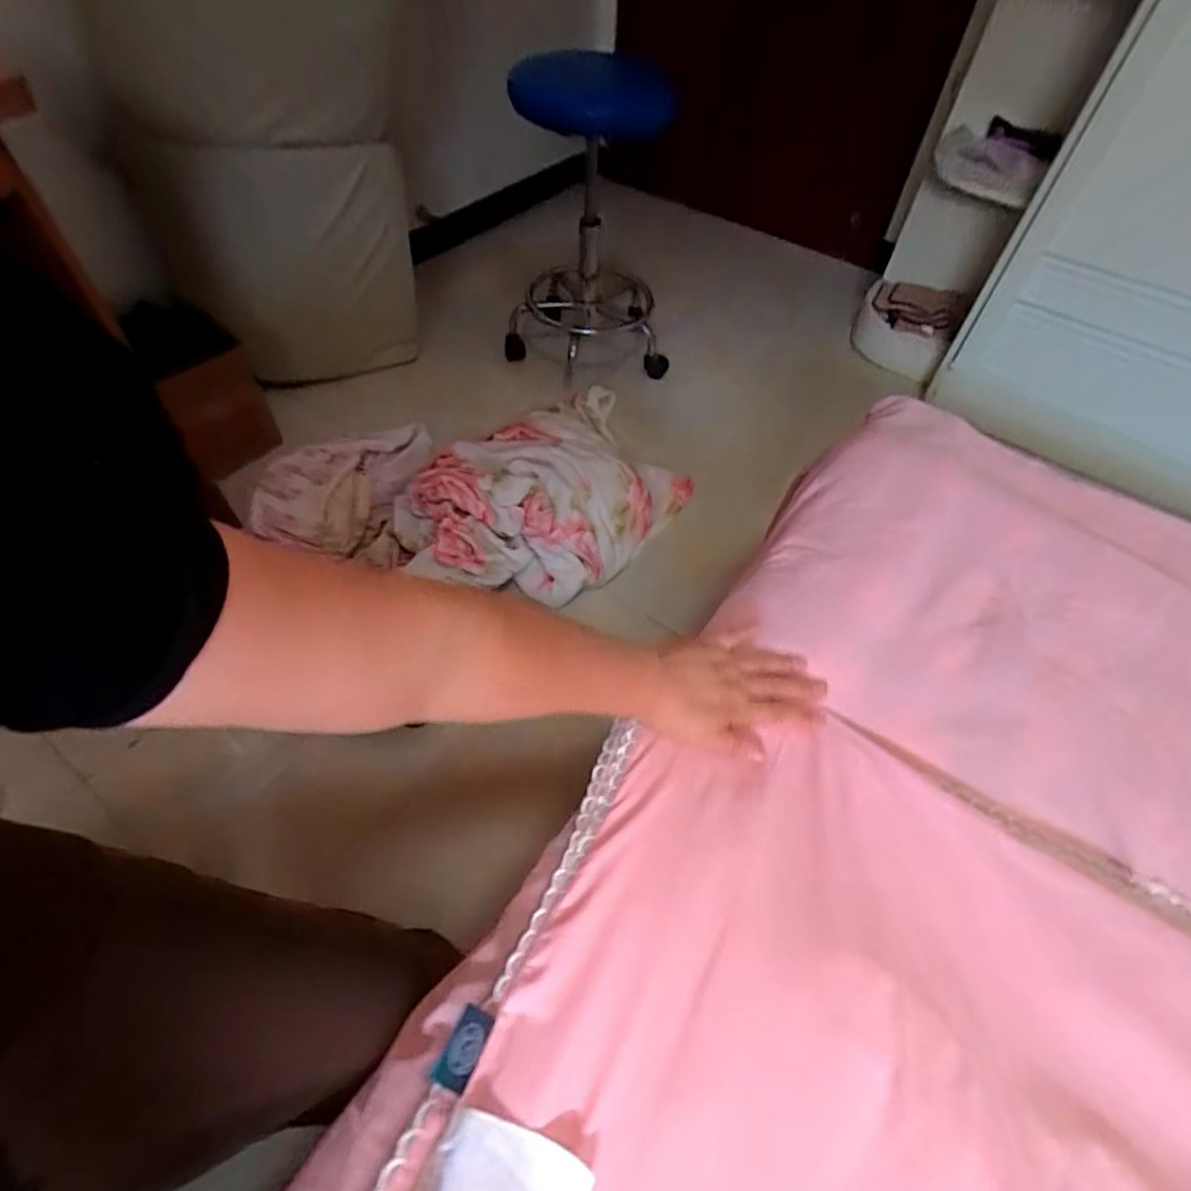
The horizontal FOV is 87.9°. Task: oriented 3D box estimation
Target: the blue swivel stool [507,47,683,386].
[{"bbox_3d":[-0.013,-0.871,1.433,0.388,0.632,0.393,-3,54,-5],"label":"blue swivel stool"}]

